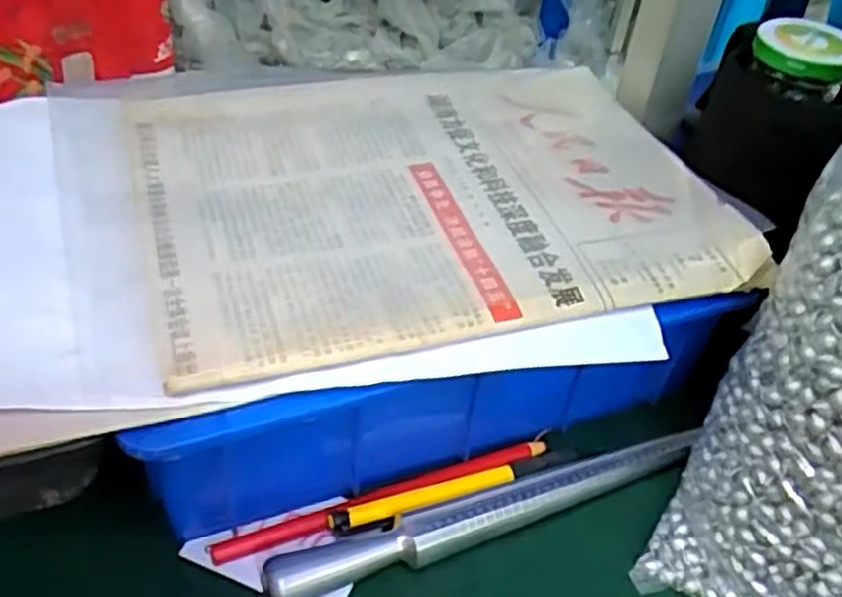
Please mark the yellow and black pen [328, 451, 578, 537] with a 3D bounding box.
[{"bbox_3d":[0.017,0.088,0.356,0.119,0.009,0.013,-11,45,-19],"label":"yellow and black pen"}]

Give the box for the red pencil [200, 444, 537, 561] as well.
[{"bbox_3d":[-0.014,0.088,0.354,0.160,0.013,0.012,-14,46,-22],"label":"red pencil"}]

